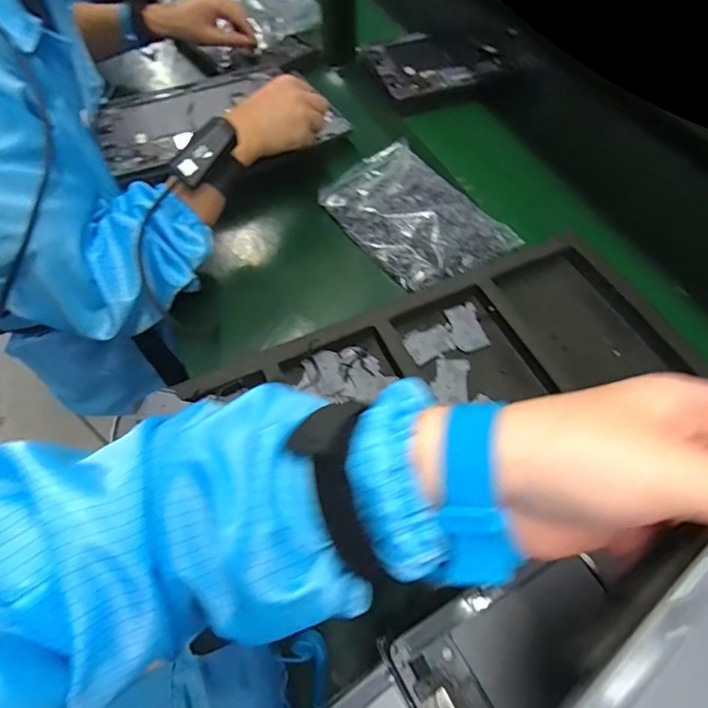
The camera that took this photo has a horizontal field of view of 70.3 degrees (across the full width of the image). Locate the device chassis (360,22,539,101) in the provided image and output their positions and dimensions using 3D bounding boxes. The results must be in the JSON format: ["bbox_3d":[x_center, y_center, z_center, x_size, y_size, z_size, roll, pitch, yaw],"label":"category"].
[{"bbox_3d":[0.149,-0.447,0.770,0.243,0.038,0.151,-16,60,-12],"label":"device chassis"}]

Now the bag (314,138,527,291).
[{"bbox_3d":[0.069,-0.168,0.595,0.143,0.035,0.216,-32,65,-20],"label":"bag"}]

